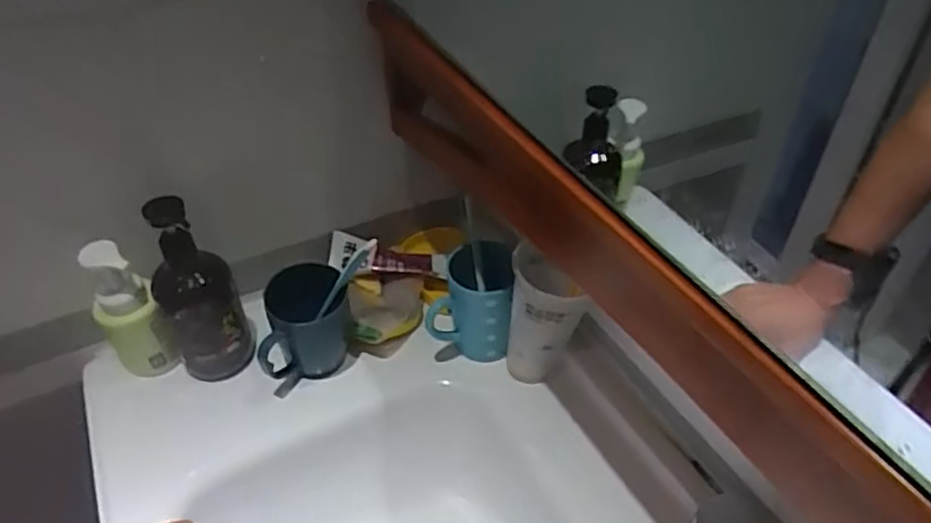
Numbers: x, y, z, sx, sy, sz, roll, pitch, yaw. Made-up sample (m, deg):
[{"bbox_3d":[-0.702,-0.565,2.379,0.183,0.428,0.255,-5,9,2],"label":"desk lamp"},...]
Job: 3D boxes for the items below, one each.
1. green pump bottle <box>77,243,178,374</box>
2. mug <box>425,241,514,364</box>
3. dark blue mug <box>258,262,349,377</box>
[{"bbox_3d":[-0.330,0.054,0.645,0.058,0.163,0.052,-24,47,-23],"label":"green pump bottle"},{"bbox_3d":[0.005,0.042,0.697,0.087,0.119,0.077,2,42,3],"label":"mug"},{"bbox_3d":[-0.164,0.073,0.684,0.088,0.115,0.080,-6,42,-6],"label":"dark blue mug"}]

